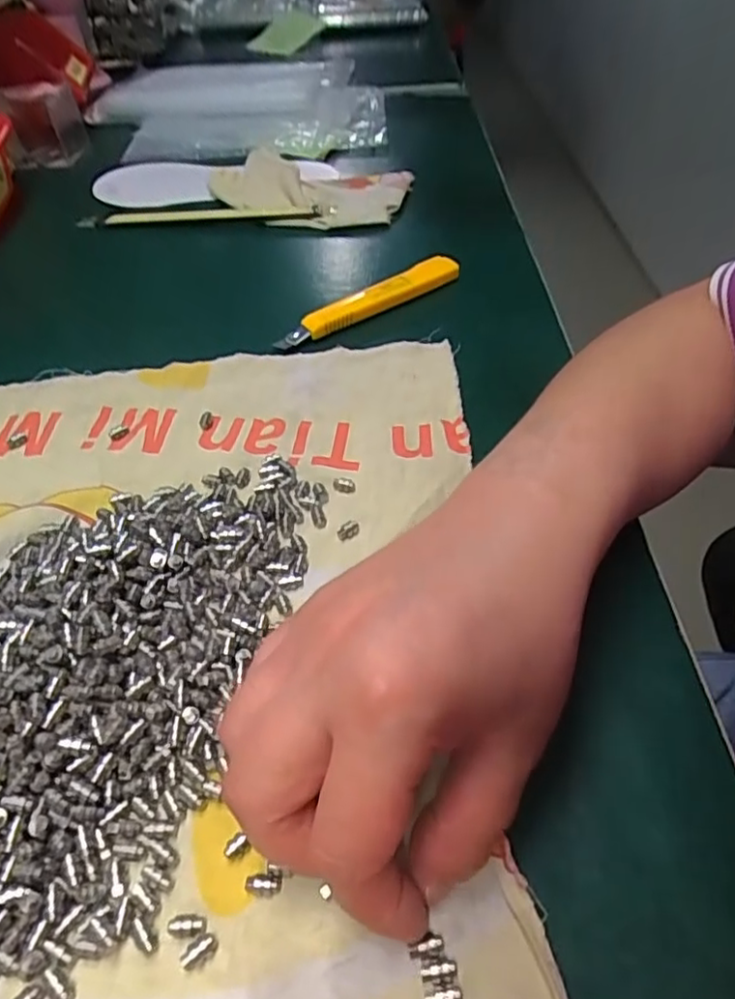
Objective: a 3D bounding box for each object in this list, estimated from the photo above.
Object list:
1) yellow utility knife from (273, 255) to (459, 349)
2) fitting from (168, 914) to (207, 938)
[{"bbox_3d":[0.005,-0.124,0.395,0.130,0.014,0.019,-31,53,-23],"label":"yellow utility knife"},{"bbox_3d":[-0.053,0.125,0.185,0.010,0.004,0.006,3,48,6],"label":"fitting"}]

